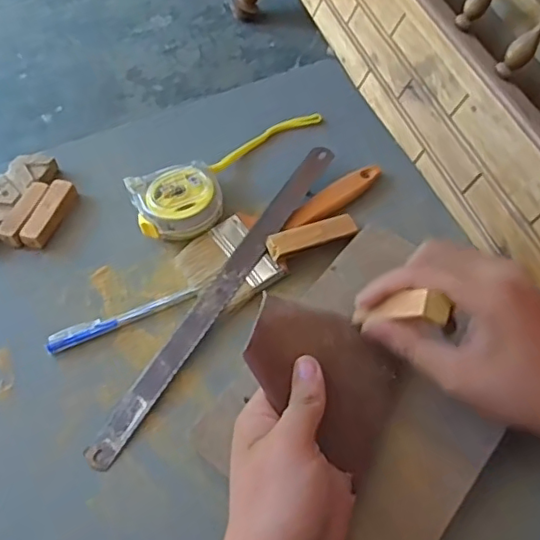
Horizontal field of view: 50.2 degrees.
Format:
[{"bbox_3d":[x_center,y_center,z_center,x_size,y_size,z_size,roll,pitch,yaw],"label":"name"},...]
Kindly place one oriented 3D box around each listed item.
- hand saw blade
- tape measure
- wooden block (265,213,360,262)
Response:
[{"bbox_3d":[-0.035,0.014,0.440,0.021,0.007,0.301,31,69,12],"label":"hand saw blade"},{"bbox_3d":[-0.026,-0.085,0.489,0.190,0.031,0.069,-30,63,-15],"label":"tape measure"},{"bbox_3d":[0.033,-0.028,0.451,0.073,0.016,0.016,-20,60,-10],"label":"wooden block"}]

